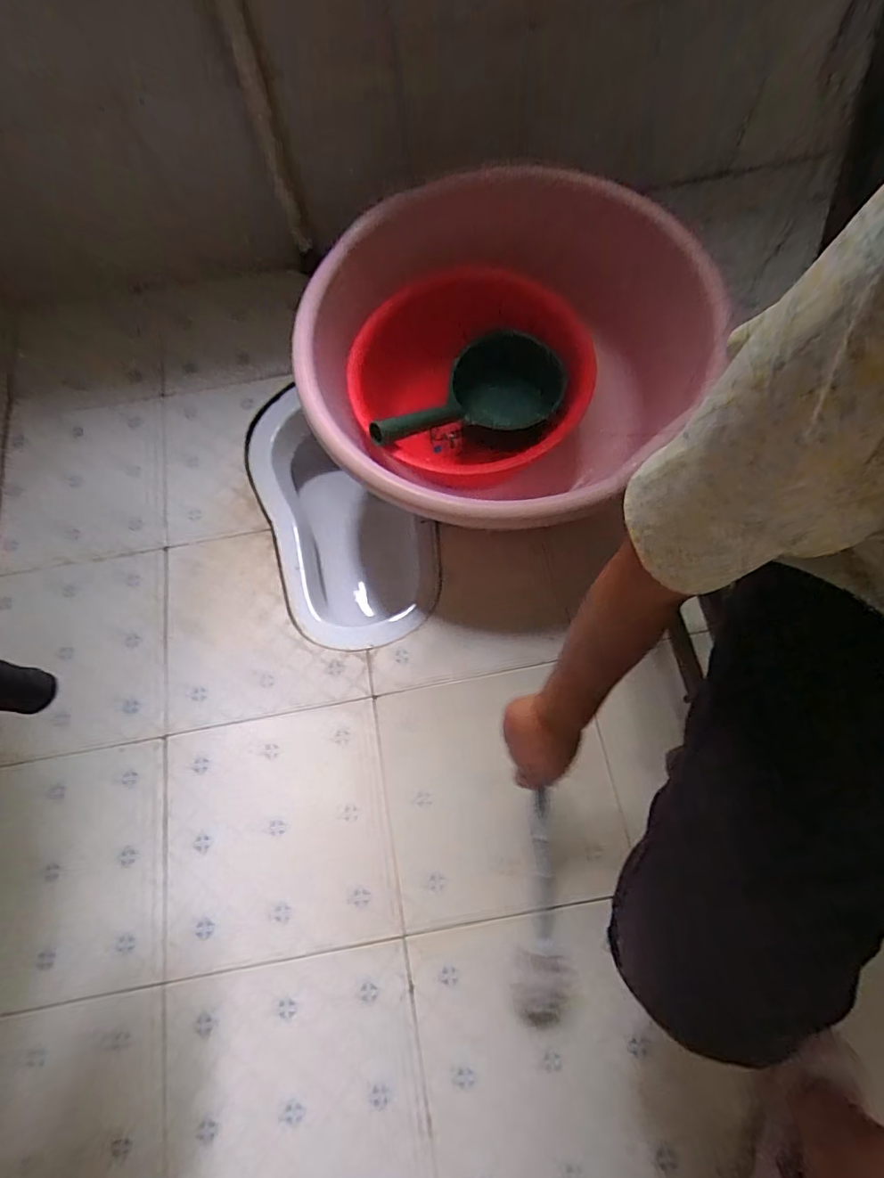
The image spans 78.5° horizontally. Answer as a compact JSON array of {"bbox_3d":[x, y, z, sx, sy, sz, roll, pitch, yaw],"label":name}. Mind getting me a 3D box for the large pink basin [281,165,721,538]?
[{"bbox_3d":[0.083,-0.311,0.810,0.510,0.271,0.549,-1,70,2],"label":"large pink basin"}]

